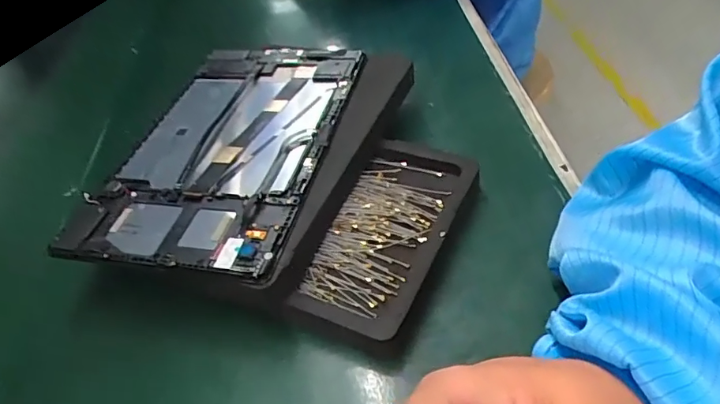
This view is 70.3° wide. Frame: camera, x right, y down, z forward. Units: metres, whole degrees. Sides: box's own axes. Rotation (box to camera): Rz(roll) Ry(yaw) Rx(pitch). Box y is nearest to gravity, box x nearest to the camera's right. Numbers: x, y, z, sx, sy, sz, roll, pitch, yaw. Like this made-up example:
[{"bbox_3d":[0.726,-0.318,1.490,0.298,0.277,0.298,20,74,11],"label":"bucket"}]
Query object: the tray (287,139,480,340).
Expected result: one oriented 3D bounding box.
[{"bbox_3d":[0.019,0.020,0.332,0.078,0.025,0.149,13,48,23],"label":"tray"}]

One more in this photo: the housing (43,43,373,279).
[{"bbox_3d":[-0.093,-0.047,0.376,0.149,0.010,0.233,4,46,15],"label":"housing"}]

